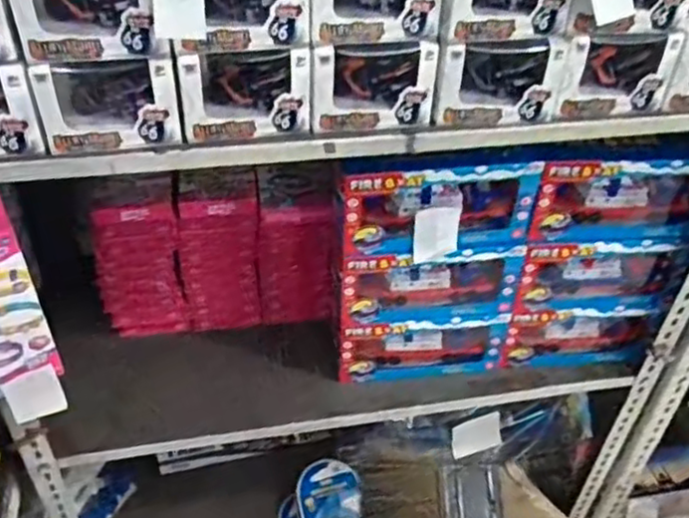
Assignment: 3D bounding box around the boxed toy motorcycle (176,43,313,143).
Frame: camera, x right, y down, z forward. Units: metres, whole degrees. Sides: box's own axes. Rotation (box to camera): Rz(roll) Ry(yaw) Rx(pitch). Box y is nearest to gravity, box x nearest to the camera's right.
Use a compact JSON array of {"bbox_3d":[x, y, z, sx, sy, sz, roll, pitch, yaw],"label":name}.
[{"bbox_3d":[-0.092,-0.163,0.659,0.118,0.090,0.042,-4,41,-8],"label":"boxed toy motorcycle"}]

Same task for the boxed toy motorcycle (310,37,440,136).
[{"bbox_3d":[0.026,-0.173,0.681,0.118,0.088,0.038,-3,41,-7],"label":"boxed toy motorcycle"}]

